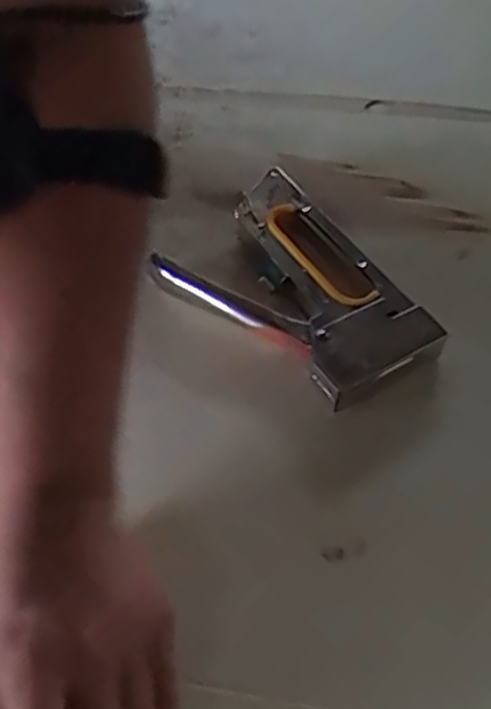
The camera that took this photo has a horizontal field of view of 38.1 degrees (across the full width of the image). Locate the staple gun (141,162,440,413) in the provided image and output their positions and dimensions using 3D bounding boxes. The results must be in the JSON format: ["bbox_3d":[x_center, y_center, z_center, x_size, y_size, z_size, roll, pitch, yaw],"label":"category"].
[{"bbox_3d":[0.029,-0.038,0.439,0.114,0.028,0.168,-35,61,-19],"label":"staple gun"}]

